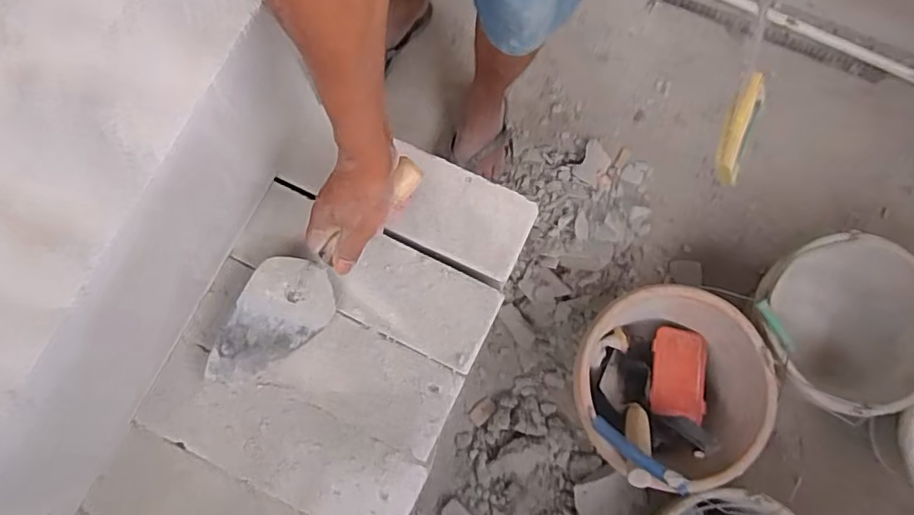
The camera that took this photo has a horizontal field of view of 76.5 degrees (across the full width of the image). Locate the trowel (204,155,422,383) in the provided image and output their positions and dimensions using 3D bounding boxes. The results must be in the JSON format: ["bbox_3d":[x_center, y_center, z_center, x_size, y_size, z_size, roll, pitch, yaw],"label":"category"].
[{"bbox_3d":[-0.148,0.013,0.603,0.298,0.047,0.084,-45,82,8],"label":"trowel"}]

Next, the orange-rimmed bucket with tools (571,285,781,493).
[{"bbox_3d":[0.304,0.193,0.875,0.264,0.249,0.268,0,79,0],"label":"orange-rimmed bucket with tools"}]

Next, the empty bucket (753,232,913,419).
[{"bbox_3d":[0.564,0.109,0.913,0.245,0.205,0.248,0,79,0],"label":"empty bucket"}]

